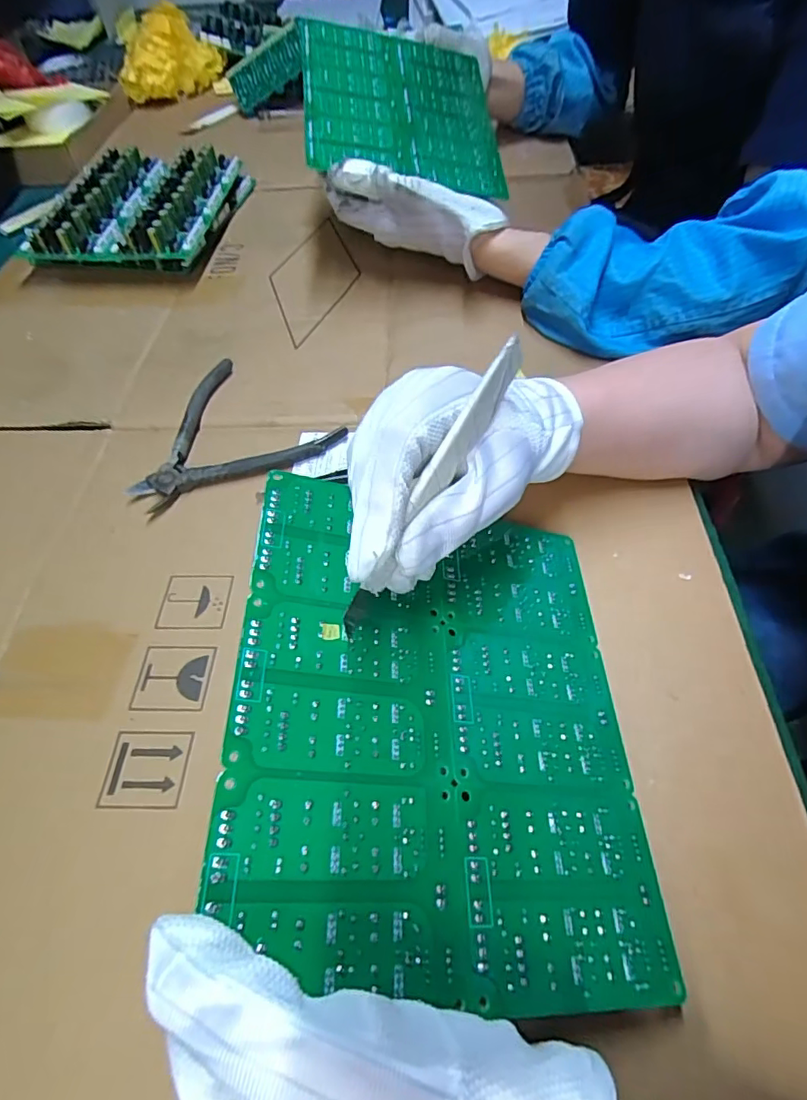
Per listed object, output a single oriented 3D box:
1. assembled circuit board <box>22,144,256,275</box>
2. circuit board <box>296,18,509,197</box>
[{"bbox_3d":[-0.264,-0.357,0.558,0.167,0.048,0.214,3,56,6],"label":"assembled circuit board"},{"bbox_3d":[-0.001,-0.402,0.484,0.174,0.009,0.191,-1,69,-16],"label":"circuit board"}]

